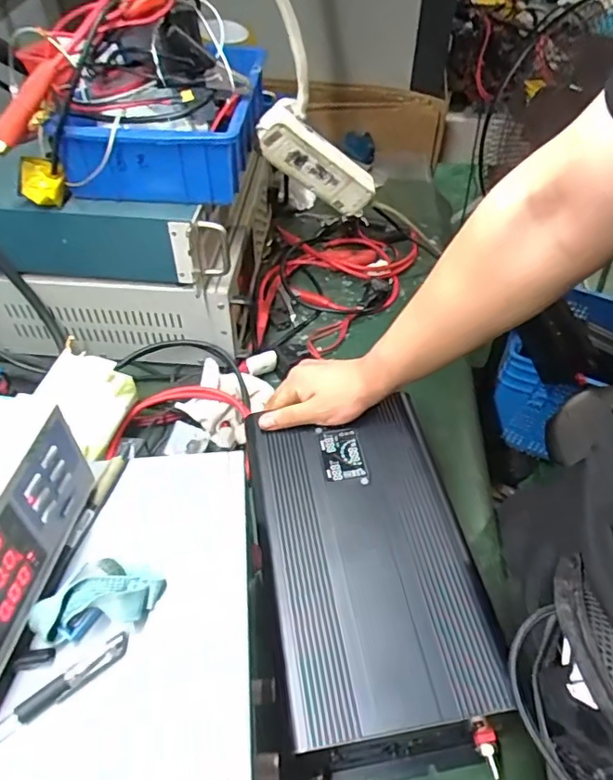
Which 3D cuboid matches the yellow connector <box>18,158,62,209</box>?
[{"bbox_3d":[-0.291,-0.229,0.605,0.049,0.044,0.037,-22,51,-19],"label":"yellow connector"}]

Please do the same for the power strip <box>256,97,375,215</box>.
[{"bbox_3d":[0.015,-0.299,0.717,0.179,0.071,0.050,30,38,-32],"label":"power strip"}]

